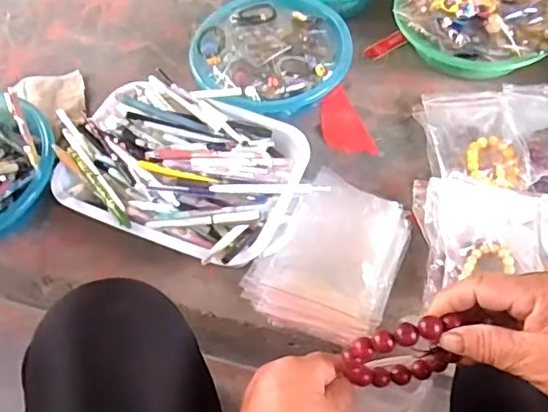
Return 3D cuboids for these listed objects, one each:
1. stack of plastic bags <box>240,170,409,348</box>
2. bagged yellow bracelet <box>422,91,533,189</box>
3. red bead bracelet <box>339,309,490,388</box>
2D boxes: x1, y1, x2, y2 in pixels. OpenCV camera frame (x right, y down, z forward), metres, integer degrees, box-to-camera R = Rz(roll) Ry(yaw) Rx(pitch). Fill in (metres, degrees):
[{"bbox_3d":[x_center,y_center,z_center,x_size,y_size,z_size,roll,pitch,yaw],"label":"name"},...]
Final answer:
[{"bbox_3d":[0.069,0.058,0.694,0.159,0.023,0.197,20,60,15],"label":"stack of plastic bags"},{"bbox_3d":[0.271,-0.092,0.775,0.116,0.016,0.157,-1,56,2],"label":"bagged yellow bracelet"},{"bbox_3d":[0.090,0.097,0.379,0.086,0.078,0.018,-11,57,-5],"label":"red bead bracelet"}]

